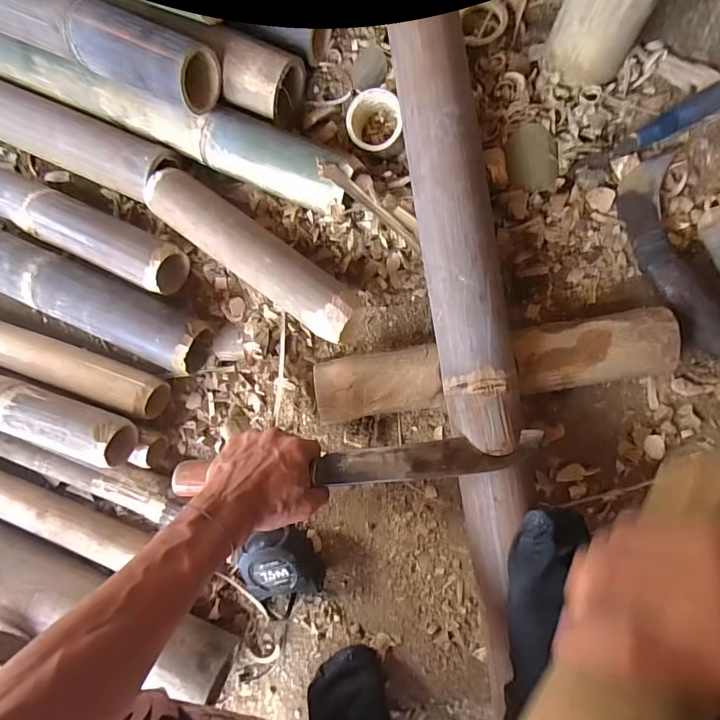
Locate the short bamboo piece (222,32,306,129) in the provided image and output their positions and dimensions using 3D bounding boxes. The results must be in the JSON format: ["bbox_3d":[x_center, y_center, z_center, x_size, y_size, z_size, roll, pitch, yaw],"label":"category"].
[{"bbox_3d":[-0.111,-0.319,0.499,0.077,0.069,0.078,26,93,8],"label":"short bamboo piece"}]

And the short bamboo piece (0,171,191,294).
[{"bbox_3d":[-0.349,-0.164,0.546,0.287,0.063,0.064,25,93,9],"label":"short bamboo piece"}]

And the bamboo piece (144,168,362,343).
[{"bbox_3d":[-0.120,-0.122,0.491,0.282,0.066,0.064,36,93,7],"label":"bamboo piece"}]

